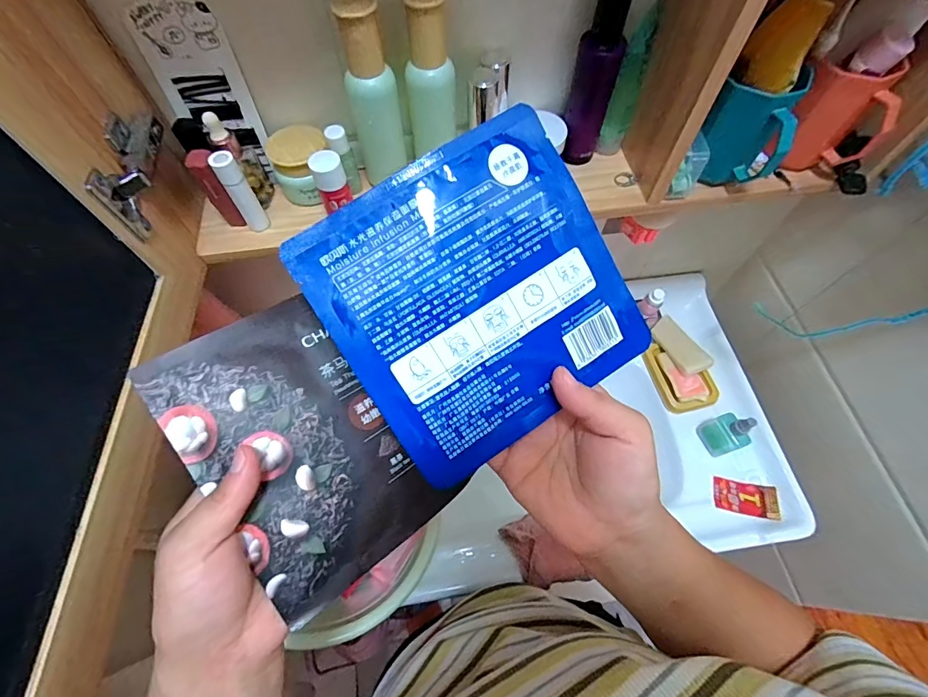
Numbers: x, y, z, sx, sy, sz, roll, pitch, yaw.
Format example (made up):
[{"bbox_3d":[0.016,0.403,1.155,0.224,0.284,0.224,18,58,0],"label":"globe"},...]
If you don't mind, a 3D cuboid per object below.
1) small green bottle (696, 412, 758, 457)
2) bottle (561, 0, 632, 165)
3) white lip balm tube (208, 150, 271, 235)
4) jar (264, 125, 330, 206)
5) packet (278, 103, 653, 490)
[{"bbox_3d":[0.419,0.132,0.663,0.028,0.109,0.057,-18,64,-9],"label":"small green bottle"},{"bbox_3d":[0.127,-0.260,0.413,0.044,0.154,0.033,16,64,8],"label":"bottle"},{"bbox_3d":[-0.217,-0.151,0.409,0.022,0.083,0.016,-30,67,-15],"label":"white lip balm tube"},{"bbox_3d":[-0.171,-0.192,0.442,0.062,0.054,0.056,18,64,9],"label":"jar"},{"bbox_3d":[0.010,-0.027,0.228,0.153,0.011,0.153,-32,100,-7],"label":"packet"}]

